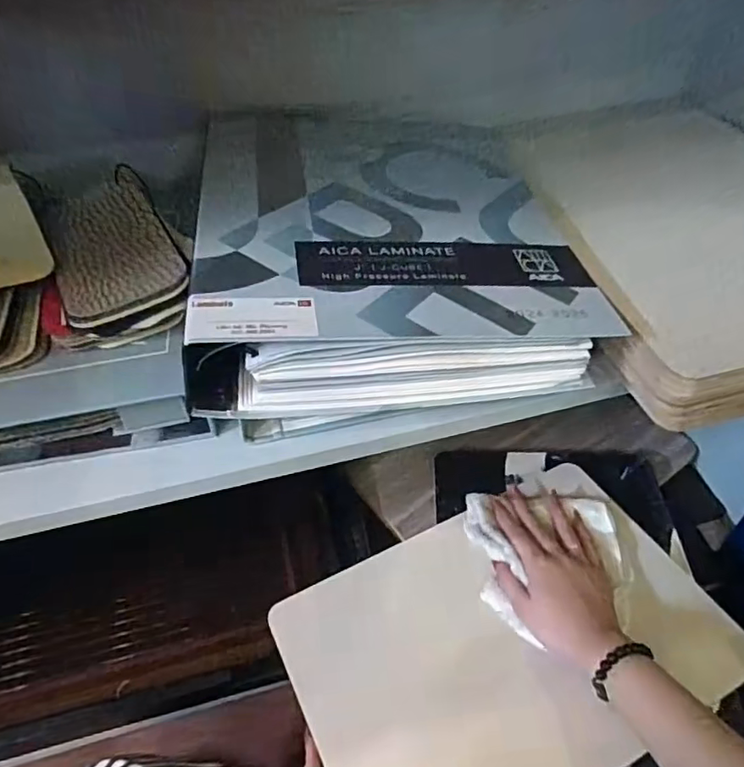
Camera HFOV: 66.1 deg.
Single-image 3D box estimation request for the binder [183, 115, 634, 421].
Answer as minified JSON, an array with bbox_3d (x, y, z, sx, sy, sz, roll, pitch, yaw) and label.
[{"bbox_3d":[0.005,-0.110,0.430,0.255,0.079,0.298,-8,46,-5],"label":"binder"}]

